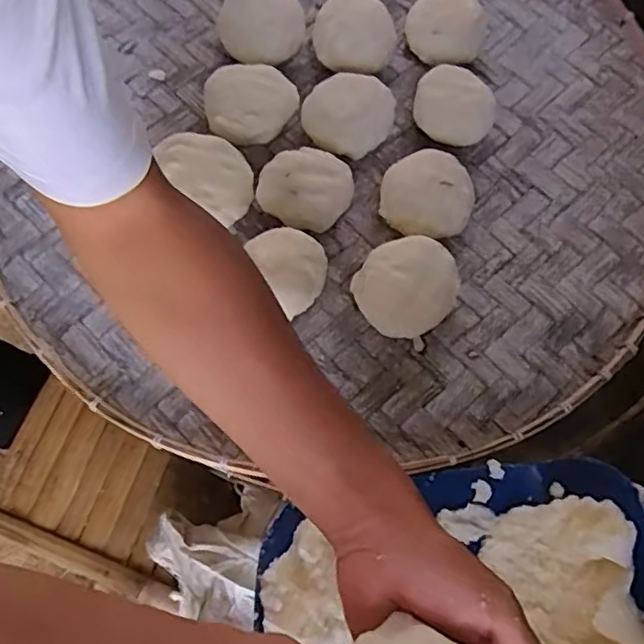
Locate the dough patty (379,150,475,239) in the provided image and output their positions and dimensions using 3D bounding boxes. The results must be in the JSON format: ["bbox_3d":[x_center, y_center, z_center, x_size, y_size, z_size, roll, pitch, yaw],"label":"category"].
[{"bbox_3d":[0.105,-0.129,0.622,0.089,0.037,0.085,0,70,1],"label":"dough patty"}]

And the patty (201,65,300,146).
[{"bbox_3d":[-0.073,-0.227,0.645,0.092,0.041,0.084,0,70,1],"label":"patty"}]

